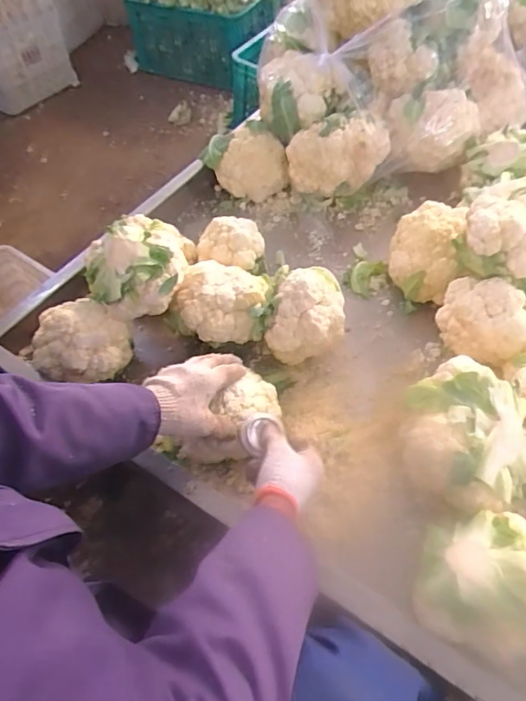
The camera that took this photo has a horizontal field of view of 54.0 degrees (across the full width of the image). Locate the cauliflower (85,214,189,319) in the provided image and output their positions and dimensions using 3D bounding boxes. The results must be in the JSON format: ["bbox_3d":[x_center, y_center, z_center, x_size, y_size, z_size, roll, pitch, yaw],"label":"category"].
[{"bbox_3d":[-0.202,-0.134,0.814,0.155,0.102,0.140,-9,54,-3],"label":"cauliflower"}]

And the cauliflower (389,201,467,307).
[{"bbox_3d":[0.283,-0.172,0.918,0.113,0.133,0.160,9,55,10],"label":"cauliflower"}]

